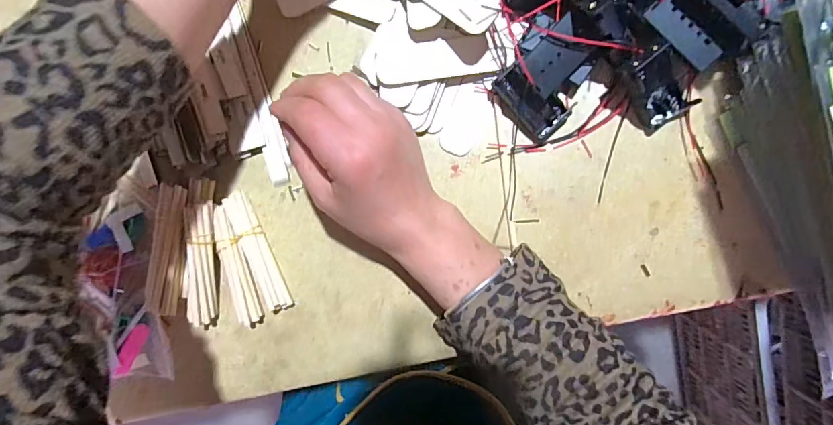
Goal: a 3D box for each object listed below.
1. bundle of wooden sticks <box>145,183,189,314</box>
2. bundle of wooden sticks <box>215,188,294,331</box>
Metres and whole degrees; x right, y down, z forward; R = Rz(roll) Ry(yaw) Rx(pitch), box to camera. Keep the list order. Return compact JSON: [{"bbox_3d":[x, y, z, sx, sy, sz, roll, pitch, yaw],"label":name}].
[{"bbox_3d":[-0.203,0.030,0.359,0.026,0.019,0.104,11,94,6],"label":"bundle of wooden sticks"},{"bbox_3d":[-0.143,0.039,0.371,0.040,0.017,0.105,-21,91,7],"label":"bundle of wooden sticks"}]

